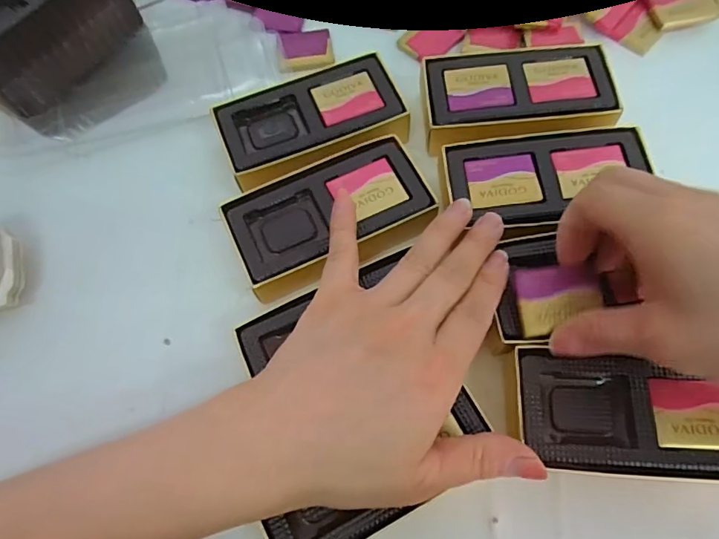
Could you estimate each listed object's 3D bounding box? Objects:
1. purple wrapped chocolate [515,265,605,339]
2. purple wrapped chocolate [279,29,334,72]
[{"bbox_3d":[0.098,0.015,0.245,0.039,0.009,0.031,-6,65,0],"label":"purple wrapped chocolate"},{"bbox_3d":[-0.038,-0.159,0.362,0.038,0.004,0.037,-9,68,1],"label":"purple wrapped chocolate"}]

